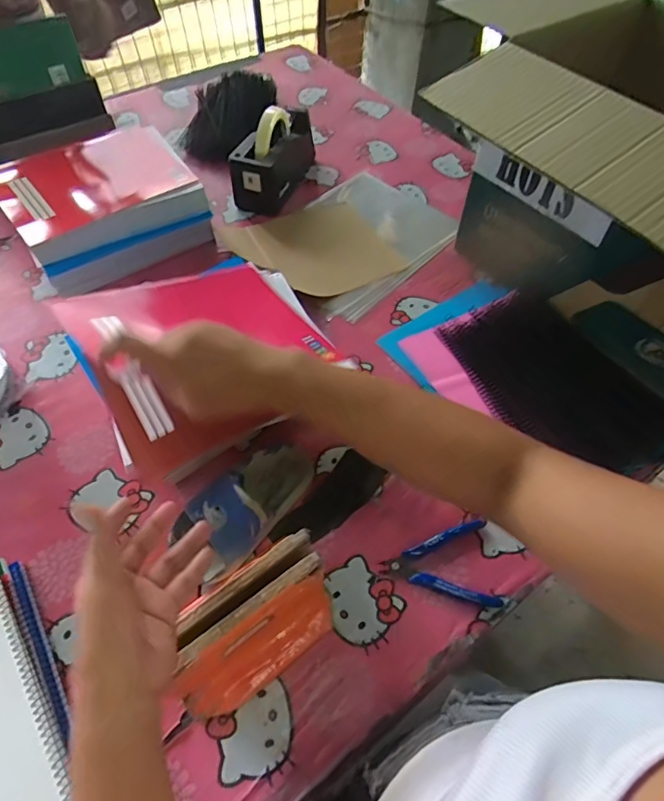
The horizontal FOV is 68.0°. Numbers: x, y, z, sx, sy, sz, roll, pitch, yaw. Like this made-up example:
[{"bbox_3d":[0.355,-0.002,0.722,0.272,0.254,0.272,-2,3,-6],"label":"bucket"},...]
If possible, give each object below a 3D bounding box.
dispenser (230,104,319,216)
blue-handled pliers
[{"bbox_3d":[-0.097,-0.425,0.845,0.078,0.135,0.205,18,58,10],"label":"dispenser"},{"bbox_3d":[0.110,0.169,0.512,0.110,0.013,0.084,-1,57,-2],"label":"blue-handled pliers"}]

